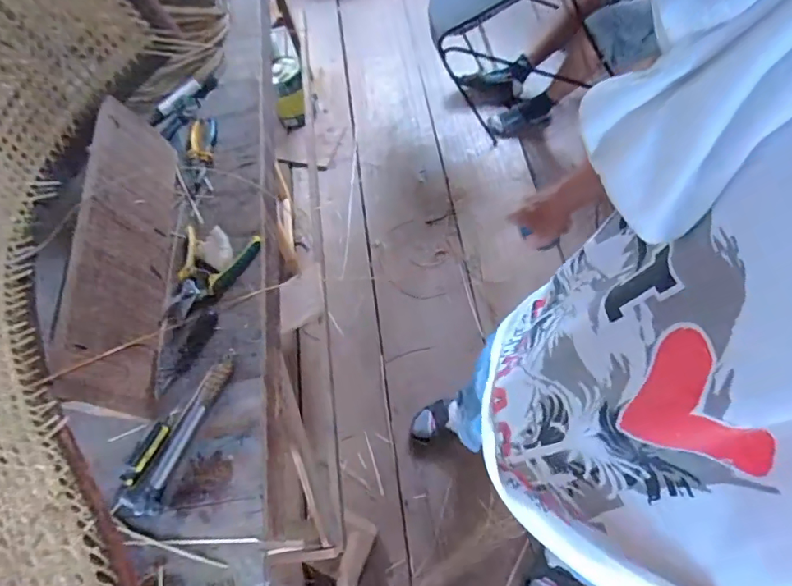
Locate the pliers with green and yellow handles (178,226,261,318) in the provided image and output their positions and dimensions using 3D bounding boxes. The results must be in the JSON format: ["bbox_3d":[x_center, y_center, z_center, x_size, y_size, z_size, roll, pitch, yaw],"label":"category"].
[{"bbox_3d":[-0.301,-0.033,0.798,0.127,0.018,0.148,8,63,12],"label":"pliers with green and yellow handles"}]

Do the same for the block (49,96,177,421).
[{"bbox_3d":[-0.429,-0.070,0.763,0.050,0.168,0.513,-19,63,18],"label":"block"}]

